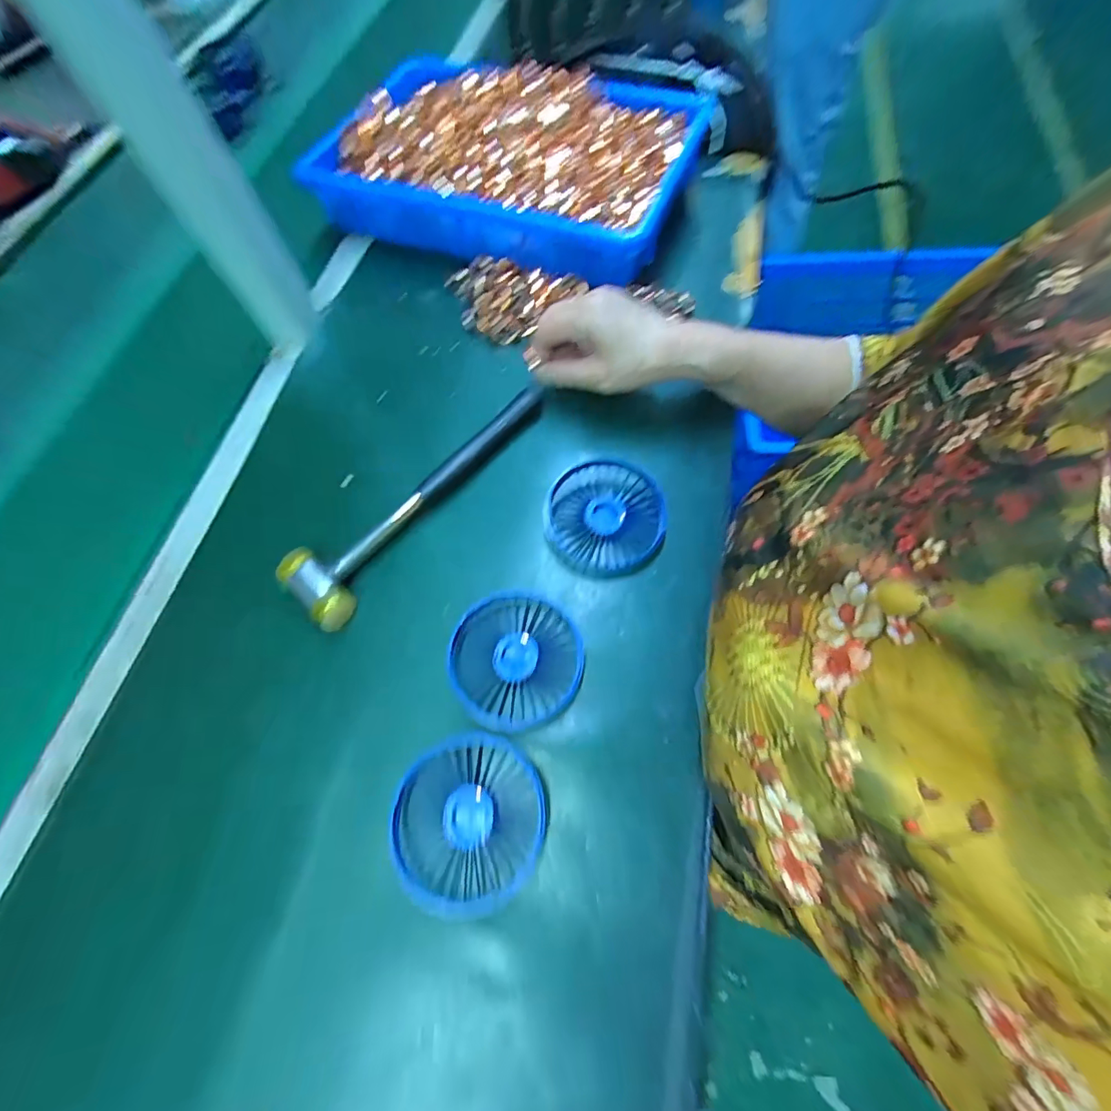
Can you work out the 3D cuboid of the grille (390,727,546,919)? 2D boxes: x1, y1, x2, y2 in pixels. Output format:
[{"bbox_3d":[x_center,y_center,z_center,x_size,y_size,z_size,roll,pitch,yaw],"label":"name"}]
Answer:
[{"bbox_3d":[-0.051,0.154,0.275,0.084,0.014,0.087,-1,67,2],"label":"grille"}]

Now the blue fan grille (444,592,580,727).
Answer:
[{"bbox_3d":[-0.026,0.068,0.312,0.085,0.013,0.084,-1,67,2],"label":"blue fan grille"}]

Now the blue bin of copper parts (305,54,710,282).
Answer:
[{"bbox_3d":[-0.049,-0.421,0.490,0.365,0.080,0.256,17,68,10],"label":"blue bin of copper parts"}]

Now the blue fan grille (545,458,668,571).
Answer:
[{"bbox_3d":[0.038,-0.031,0.351,0.088,0.014,0.082,-8,67,-1],"label":"blue fan grille"}]

